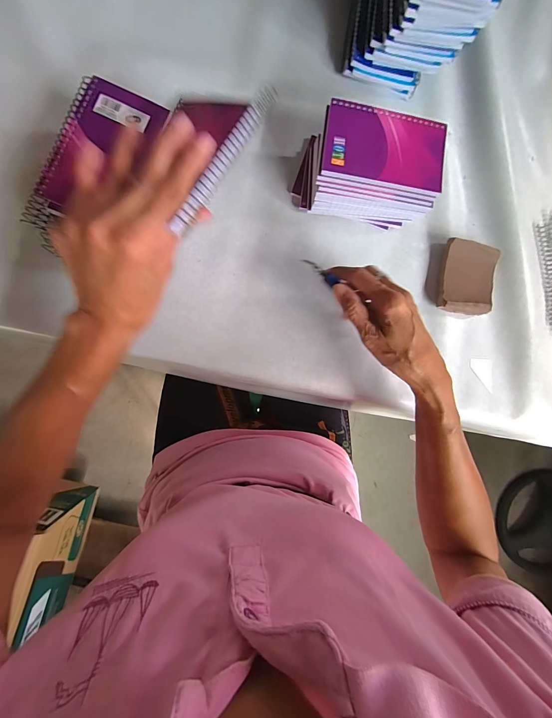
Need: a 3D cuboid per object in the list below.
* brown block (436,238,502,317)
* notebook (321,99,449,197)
[{"bbox_3d":[0.239,-0.099,0.374,0.066,0.020,0.085,9,87,-5],"label":"brown block"},{"bbox_3d":[0.116,-0.221,0.315,0.128,0.005,0.081,8,87,-5],"label":"notebook"}]

